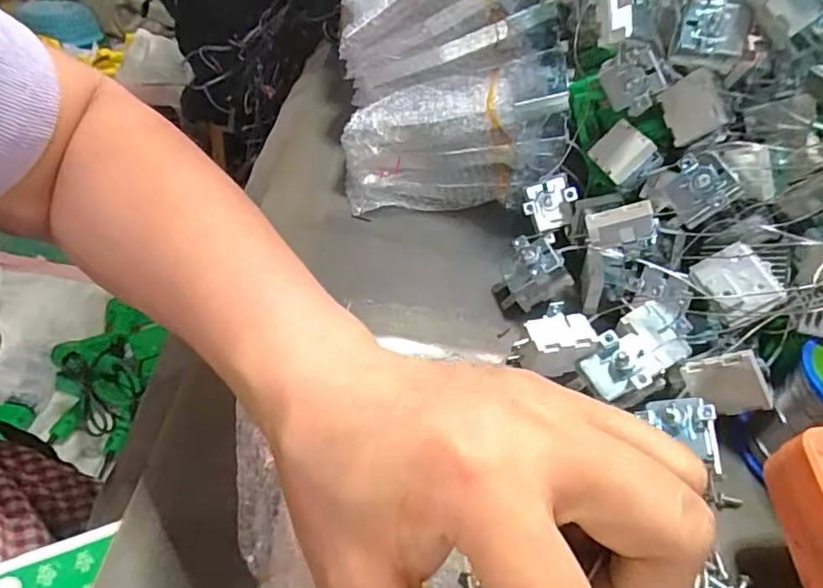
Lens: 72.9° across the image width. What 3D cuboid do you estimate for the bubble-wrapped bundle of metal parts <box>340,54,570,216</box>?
[{"bbox_3d":[0.028,-0.118,0.407,0.152,0.093,0.075,-4,46,-11],"label":"bubble-wrapped bundle of metal parts"}]

